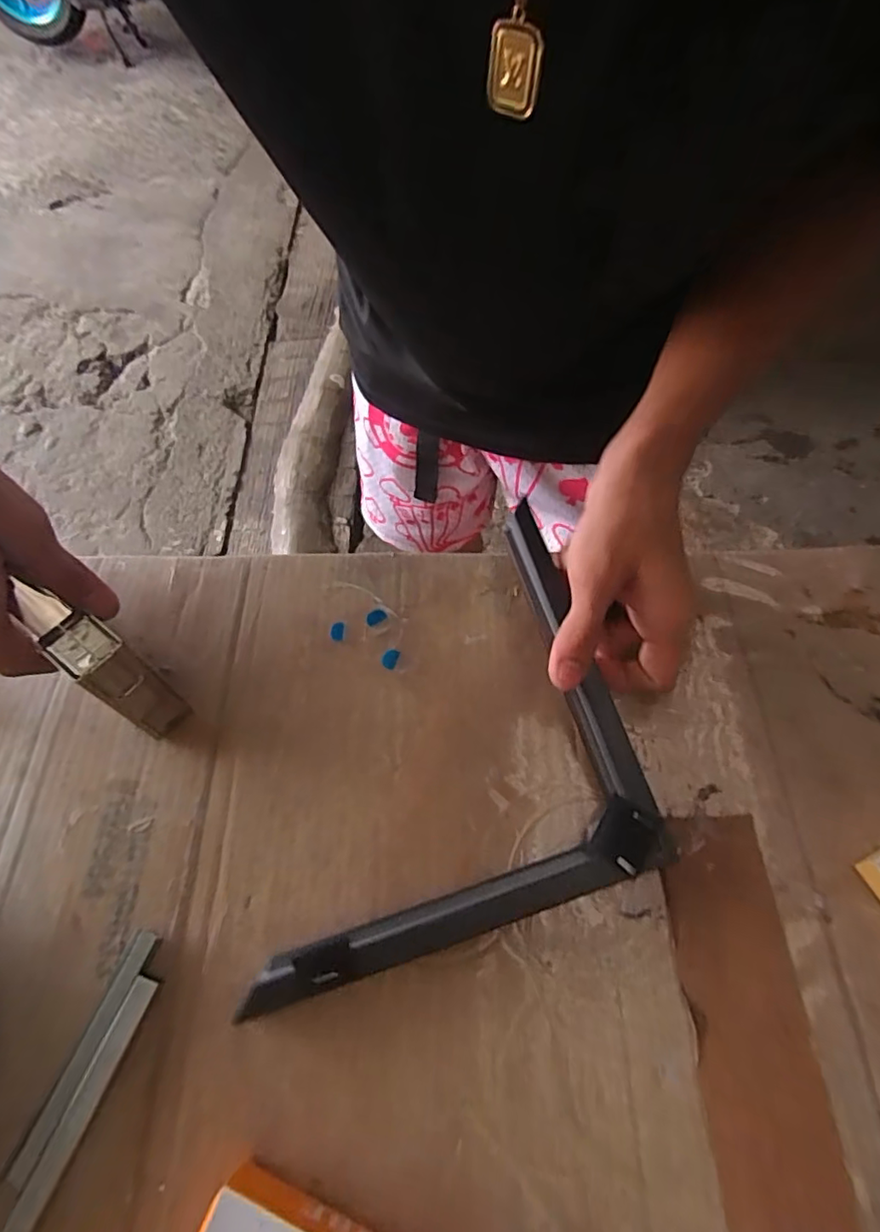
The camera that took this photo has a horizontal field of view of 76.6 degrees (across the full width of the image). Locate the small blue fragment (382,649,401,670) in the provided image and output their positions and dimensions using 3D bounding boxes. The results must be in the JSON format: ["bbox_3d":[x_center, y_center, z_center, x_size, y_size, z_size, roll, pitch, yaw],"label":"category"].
[{"bbox_3d":[-0.029,0.024,0.318,0.009,0.004,0.012,17,63,10],"label":"small blue fragment"}]

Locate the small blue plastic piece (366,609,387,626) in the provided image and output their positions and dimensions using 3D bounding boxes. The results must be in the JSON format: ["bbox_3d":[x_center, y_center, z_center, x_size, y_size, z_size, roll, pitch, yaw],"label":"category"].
[{"bbox_3d":[-0.038,0.000,0.331,0.012,0.004,0.009,-29,65,-14],"label":"small blue plastic piece"}]

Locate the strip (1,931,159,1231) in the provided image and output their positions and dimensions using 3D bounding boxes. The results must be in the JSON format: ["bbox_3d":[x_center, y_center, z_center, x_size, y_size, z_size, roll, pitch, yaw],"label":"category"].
[{"bbox_3d":[-0.144,0.187,0.226,0.020,0.008,0.100,17,63,10],"label":"strip"}]

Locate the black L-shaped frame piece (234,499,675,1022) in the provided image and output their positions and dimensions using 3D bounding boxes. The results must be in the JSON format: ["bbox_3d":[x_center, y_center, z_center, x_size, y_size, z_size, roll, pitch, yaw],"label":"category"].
[{"bbox_3d":[-0.011,0.053,0.275,0.192,0.033,0.188,-16,62,-7],"label":"black L-shaped frame piece"}]

